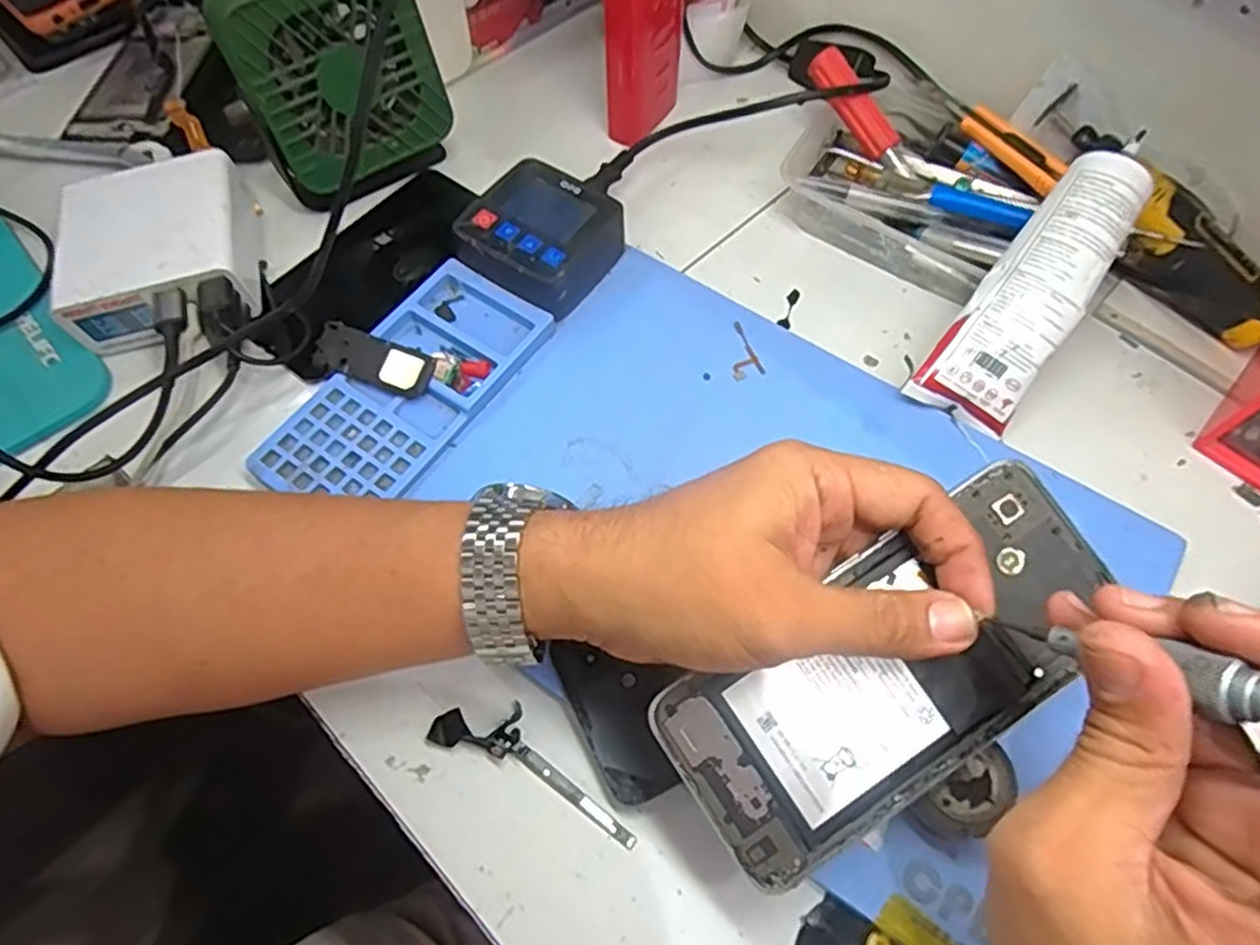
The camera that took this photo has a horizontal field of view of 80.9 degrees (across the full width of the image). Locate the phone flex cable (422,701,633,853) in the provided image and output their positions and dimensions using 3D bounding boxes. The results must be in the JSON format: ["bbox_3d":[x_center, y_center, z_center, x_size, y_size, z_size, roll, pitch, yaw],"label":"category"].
[{"bbox_3d":[-0.035,0.114,0.294,0.091,0.007,0.026,24,64,9],"label":"phone flex cable"}]

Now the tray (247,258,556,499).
[{"bbox_3d":[-0.107,-0.042,0.361,0.068,0.010,0.147,32,66,13],"label":"tray"}]

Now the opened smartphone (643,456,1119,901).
[{"bbox_3d":[0.093,0.069,0.260,0.163,0.005,0.075,-34,82,-5],"label":"opened smartphone"}]

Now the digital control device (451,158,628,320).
[{"bbox_3d":[-0.048,-0.124,0.393,0.071,0.030,0.077,29,65,11],"label":"digital control device"}]

